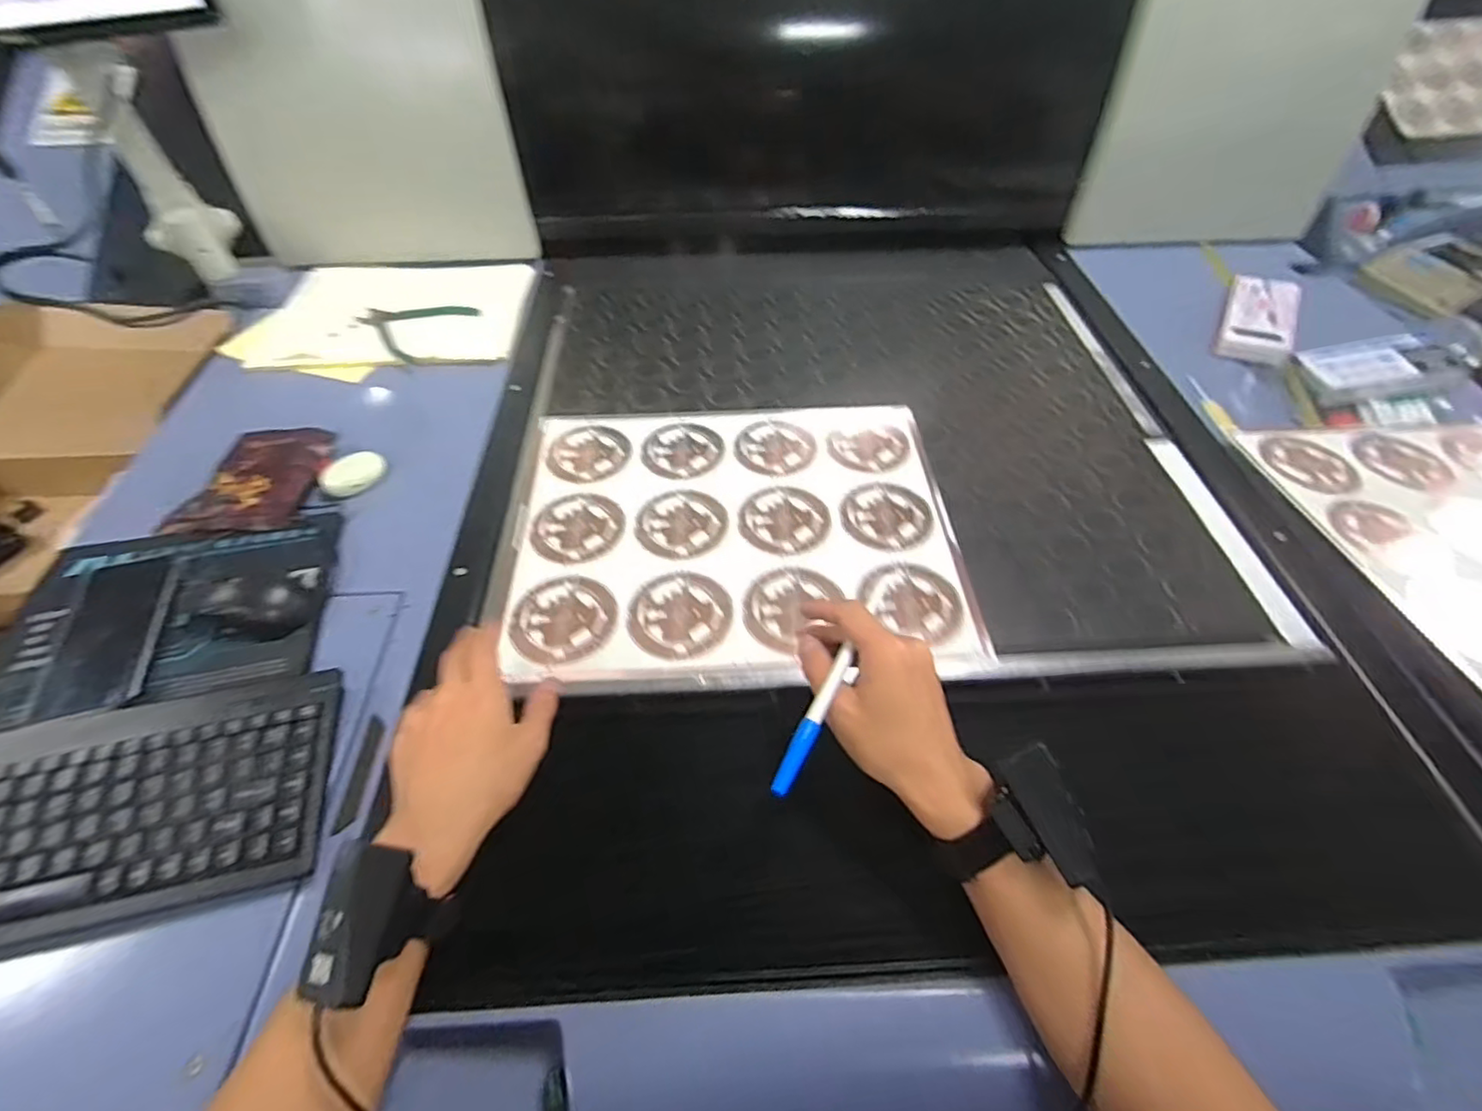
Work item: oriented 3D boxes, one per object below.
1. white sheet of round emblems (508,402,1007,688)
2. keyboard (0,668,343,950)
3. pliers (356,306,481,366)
[{"bbox_3d":[-0.004,-0.030,0.612,0.401,0.006,0.332,-4,51,-3],"label":"white sheet of round emblems"},{"bbox_3d":[-0.431,0.174,0.436,0.281,0.036,0.156,-10,55,-9],"label":"keyboard"},{"bbox_3d":[-0.430,-0.301,0.828,0.136,0.009,0.125,24,57,16],"label":"pliers"}]

